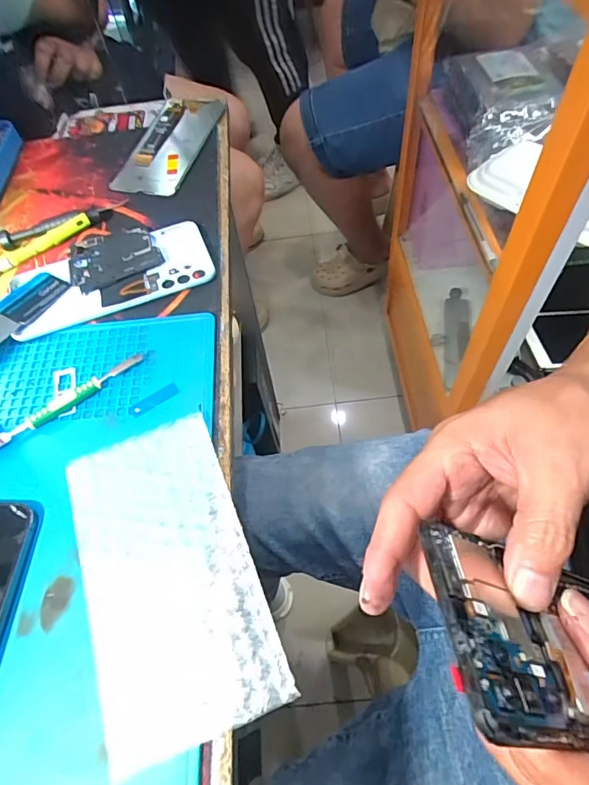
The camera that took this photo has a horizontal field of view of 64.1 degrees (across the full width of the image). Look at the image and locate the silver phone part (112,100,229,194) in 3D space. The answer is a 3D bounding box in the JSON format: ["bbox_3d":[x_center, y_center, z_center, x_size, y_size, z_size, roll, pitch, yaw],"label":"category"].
[{"bbox_3d":[-0.127,-0.258,0.483,0.071,0.012,0.149,11,60,11],"label":"silver phone part"}]

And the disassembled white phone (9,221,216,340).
[{"bbox_3d":[-0.151,-0.101,0.391,0.158,0.010,0.085,-19,59,-7],"label":"disassembled white phone"}]

